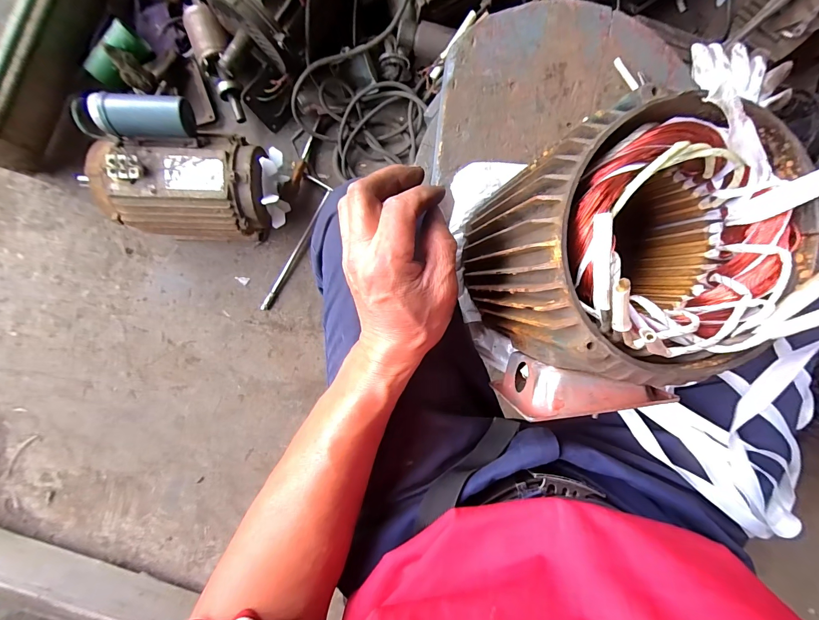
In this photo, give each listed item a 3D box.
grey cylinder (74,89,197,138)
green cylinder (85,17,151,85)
[{"bbox_3d":[-0.386,-0.276,0.494,0.153,0.048,0.052,-8,95,-16],"label":"grey cylinder"},{"bbox_3d":[-0.501,-0.433,0.597,0.050,0.048,0.102,43,90,-6],"label":"green cylinder"}]

